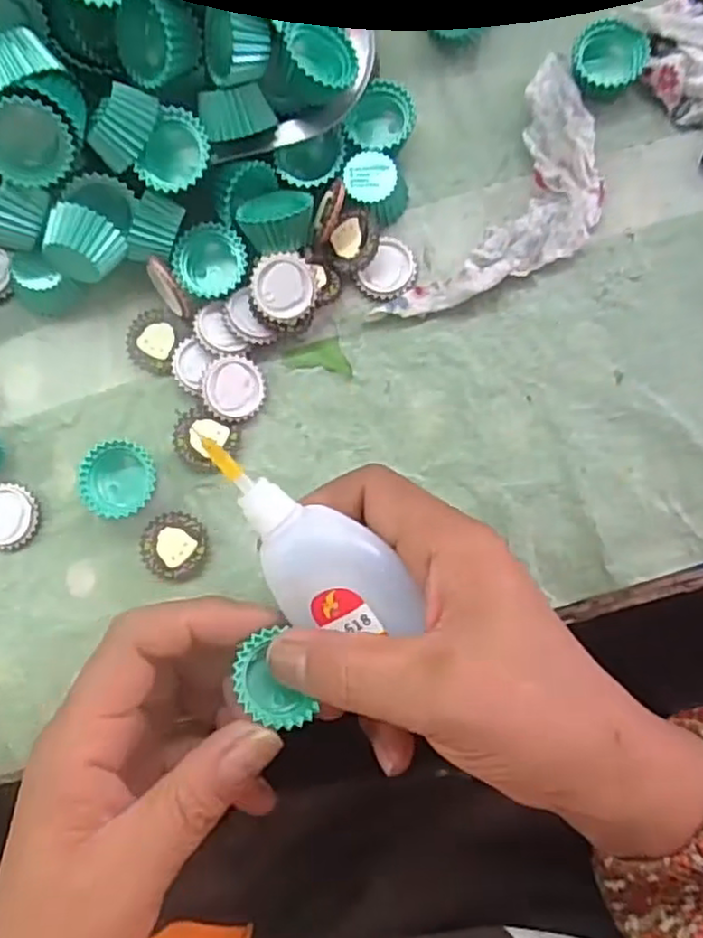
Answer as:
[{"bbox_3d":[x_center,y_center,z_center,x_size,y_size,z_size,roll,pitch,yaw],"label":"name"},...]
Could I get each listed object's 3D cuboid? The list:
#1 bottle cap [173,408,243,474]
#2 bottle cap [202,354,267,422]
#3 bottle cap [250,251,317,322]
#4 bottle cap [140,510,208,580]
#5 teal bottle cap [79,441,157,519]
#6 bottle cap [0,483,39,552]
[{"bbox_3d":[-0.064,-0.011,0.303,0.029,0.008,0.025,21,85,4],"label":"bottle cap"},{"bbox_3d":[-0.050,-0.035,0.302,0.027,0.005,0.028,-1,92,-23],"label":"bottle cap"},{"bbox_3d":[-0.029,-0.076,0.292,0.026,0.004,0.027,1,106,3],"label":"bottle cap"},{"bbox_3d":[-0.076,0.032,0.298,0.028,0.007,0.028,0,84,2],"label":"bottle cap"},{"bbox_3d":[-0.098,0.004,0.298,0.030,0.016,0.030,0,84,2],"label":"teal bottle cap"},{"bbox_3d":[-0.149,0.021,0.302,0.027,0.006,0.028,0,84,2],"label":"bottle cap"}]

